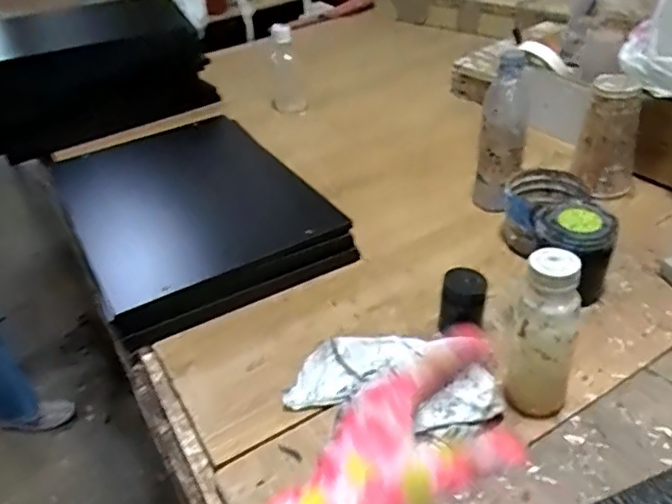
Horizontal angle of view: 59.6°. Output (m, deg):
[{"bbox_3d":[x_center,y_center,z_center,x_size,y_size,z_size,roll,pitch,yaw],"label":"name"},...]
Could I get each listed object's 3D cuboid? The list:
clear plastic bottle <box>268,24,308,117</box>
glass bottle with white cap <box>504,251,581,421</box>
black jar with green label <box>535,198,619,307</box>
[{"bbox_3d":[-0.098,-0.350,1.164,0.069,0.172,0.071,-7,38,0],"label":"clear plastic bottle"},{"bbox_3d":[0.190,0.079,0.533,0.058,0.169,0.056,10,41,20],"label":"glass bottle with white cap"},{"bbox_3d":[0.272,0.001,0.679,0.076,0.101,0.081,-4,38,3],"label":"black jar with green label"}]

